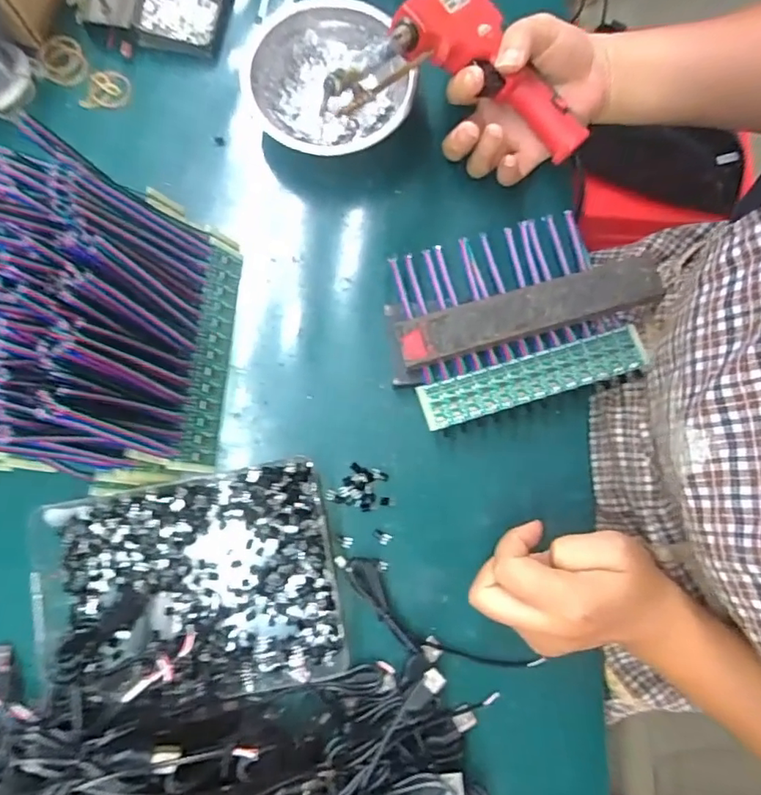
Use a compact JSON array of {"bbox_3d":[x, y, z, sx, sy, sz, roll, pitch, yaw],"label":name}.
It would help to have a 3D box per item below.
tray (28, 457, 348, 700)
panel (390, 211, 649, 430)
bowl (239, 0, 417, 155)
[{"bbox_3d":[-0.126,0.126,0.358,0.193,0.023,0.140,-11,80,-3],"label":"tray"},{"bbox_3d":[0.095,-0.061,0.400,0.160,0.021,0.130,-16,81,-4],"label":"panel"},{"bbox_3d":[-0.042,-0.236,0.413,0.118,0.041,0.124,0,80,-1],"label":"bowl"}]

